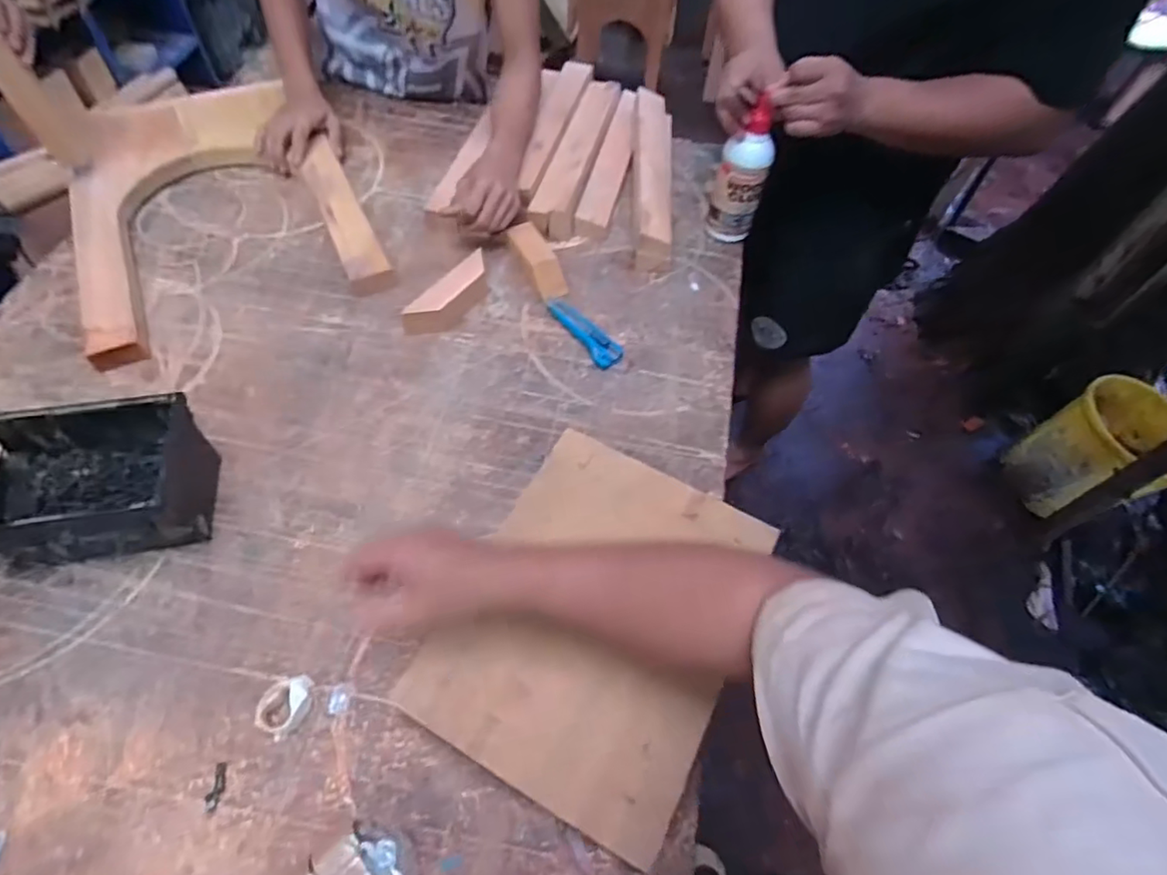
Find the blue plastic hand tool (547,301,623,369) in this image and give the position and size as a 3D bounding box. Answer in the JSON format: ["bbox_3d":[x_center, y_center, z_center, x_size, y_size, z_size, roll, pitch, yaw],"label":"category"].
[{"bbox_3d":[0.001,-0.152,0.803,0.039,0.023,0.140,-29,64,-21],"label":"blue plastic hand tool"}]

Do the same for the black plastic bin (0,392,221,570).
[{"bbox_3d":[-0.494,0.050,0.594,0.191,0.104,0.135,-8,58,-9],"label":"black plastic bin"}]

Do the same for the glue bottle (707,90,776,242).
[{"bbox_3d":[0.231,-0.371,0.858,0.069,0.178,0.053,2,57,-3],"label":"glue bottle"}]

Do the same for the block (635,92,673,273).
[{"bbox_3d":[0.116,-0.436,0.971,0.067,0.071,0.391,5,57,-1],"label":"block"}]

